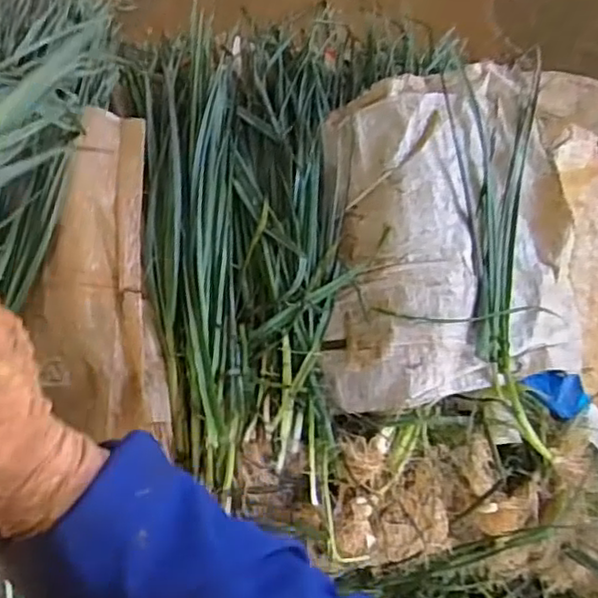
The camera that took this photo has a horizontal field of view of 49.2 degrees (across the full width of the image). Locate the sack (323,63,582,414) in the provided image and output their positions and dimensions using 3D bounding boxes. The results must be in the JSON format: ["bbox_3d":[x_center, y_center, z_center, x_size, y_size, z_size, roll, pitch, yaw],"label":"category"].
[{"bbox_3d":[0.204,-0.099,0.886,0.356,0.074,0.488,-2,72,-3],"label":"sack"}]

